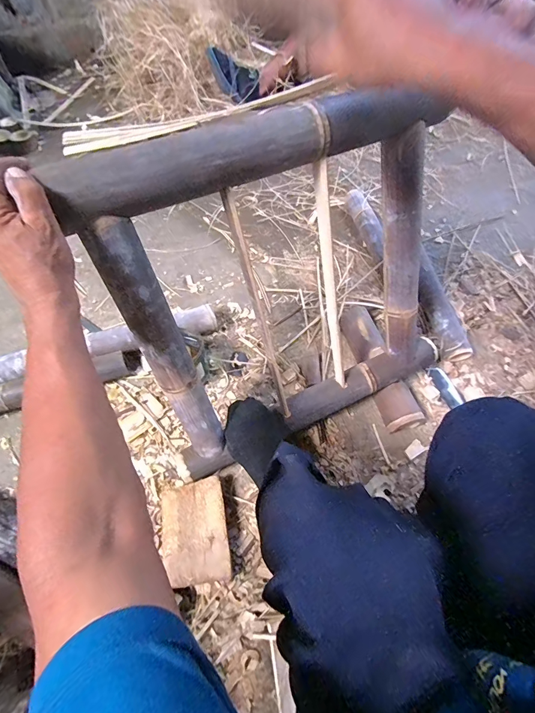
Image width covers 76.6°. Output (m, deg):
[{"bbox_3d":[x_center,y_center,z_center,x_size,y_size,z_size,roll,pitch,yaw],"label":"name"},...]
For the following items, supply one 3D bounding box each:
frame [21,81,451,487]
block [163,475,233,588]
[{"bbox_3d":[0.063,-0.068,0.560,0.548,0.567,0.067,-25,41,-14],"label":"frame"},{"bbox_3d":[-0.133,0.324,0.631,0.111,0.050,0.169,-10,63,-7],"label":"block"}]

